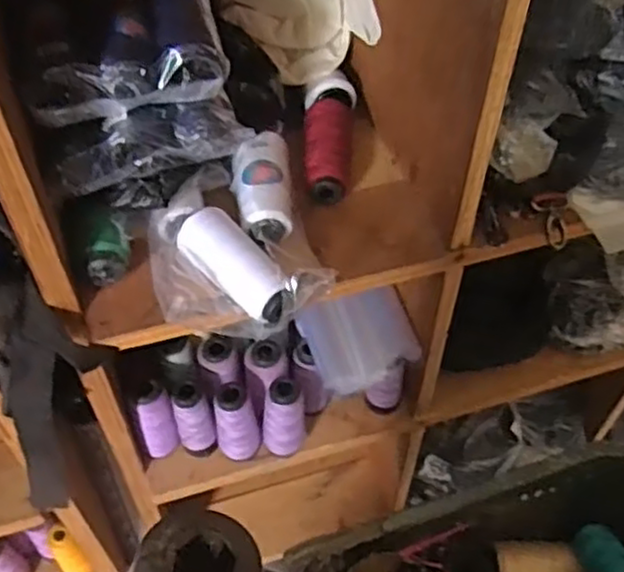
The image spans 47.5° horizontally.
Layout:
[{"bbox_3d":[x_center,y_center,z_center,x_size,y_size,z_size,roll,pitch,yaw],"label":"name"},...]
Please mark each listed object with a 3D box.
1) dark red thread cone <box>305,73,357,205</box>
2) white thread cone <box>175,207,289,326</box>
[{"bbox_3d":[0.017,-0.147,0.691,0.049,0.042,0.147,3,51,2],"label":"dark red thread cone"},{"bbox_3d":[-0.061,-0.017,0.571,0.111,0.039,0.045,37,59,26],"label":"white thread cone"}]

